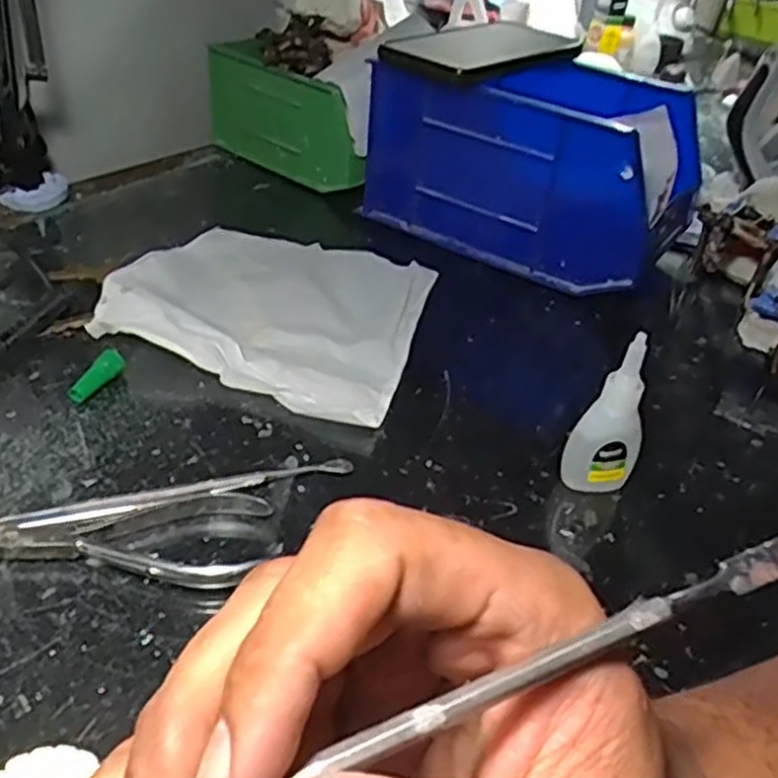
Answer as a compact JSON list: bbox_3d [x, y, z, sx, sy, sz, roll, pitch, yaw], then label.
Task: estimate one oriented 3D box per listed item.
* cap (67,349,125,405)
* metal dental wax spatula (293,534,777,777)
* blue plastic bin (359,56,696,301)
[{"bbox_3d":[-0.154,-0.007,0.412,0.012,0.014,0.033,22,40,20],"label":"cap"},{"bbox_3d":[0.021,0.054,0.142,0.170,0.007,0.007,-17,43,-21],"label":"metal dental wax spatula"},{"bbox_3d":[0.108,-0.164,0.574,0.213,0.119,0.132,27,41,24],"label":"blue plastic bin"}]

